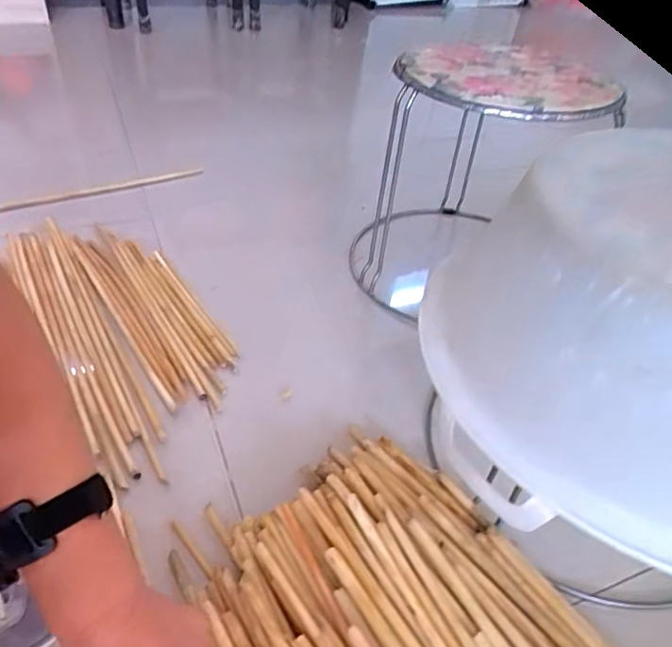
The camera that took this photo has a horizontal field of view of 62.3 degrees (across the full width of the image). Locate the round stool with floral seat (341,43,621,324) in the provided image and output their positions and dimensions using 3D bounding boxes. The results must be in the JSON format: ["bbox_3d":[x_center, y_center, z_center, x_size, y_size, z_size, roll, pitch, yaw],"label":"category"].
[{"bbox_3d":[0.213,-0.227,0.890,0.312,0.350,0.366,7,40,3],"label":"round stool with floral seat"}]

